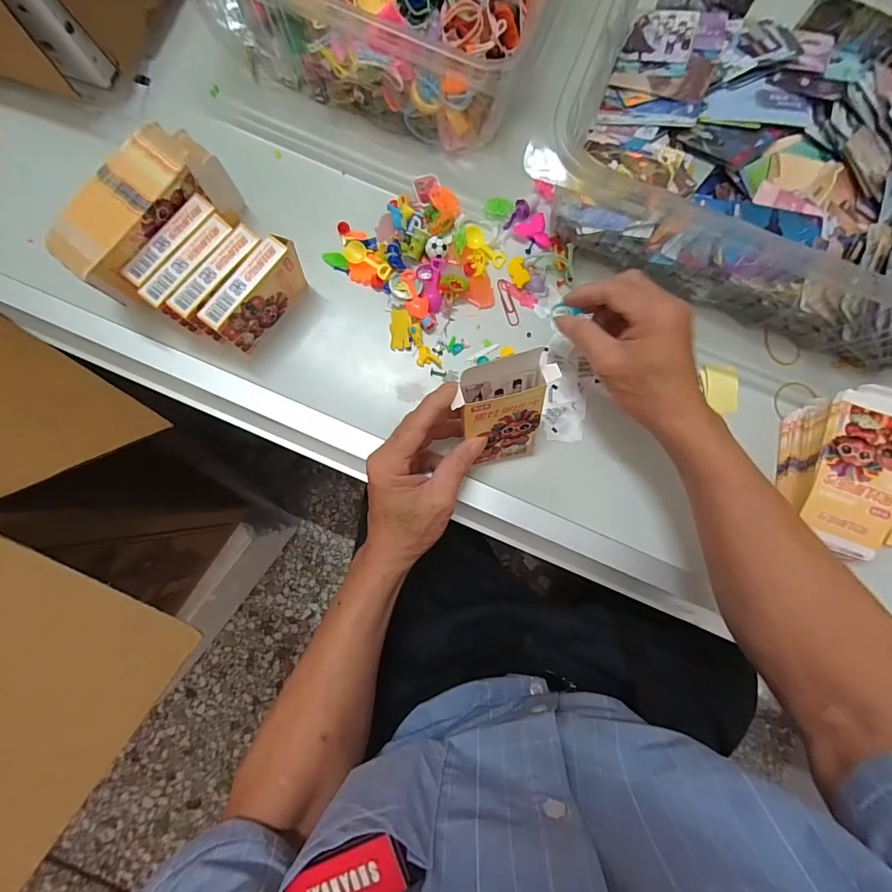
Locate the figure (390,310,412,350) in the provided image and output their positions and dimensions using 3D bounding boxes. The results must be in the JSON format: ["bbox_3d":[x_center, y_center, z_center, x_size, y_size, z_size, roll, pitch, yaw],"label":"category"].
[{"bbox_3d":[-0.043,-0.110,0.405,0.021,0.004,0.036,5,99,18],"label":"figure"}]

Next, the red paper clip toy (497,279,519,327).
[{"bbox_3d":[0.062,-0.142,0.420,0.012,0.004,0.047,-16,84,-4],"label":"red paper clip toy"}]

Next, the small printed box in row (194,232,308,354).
[{"bbox_3d":[-0.162,-0.131,0.370,0.022,0.060,0.092,39,84,3],"label":"small printed box in row"}]

